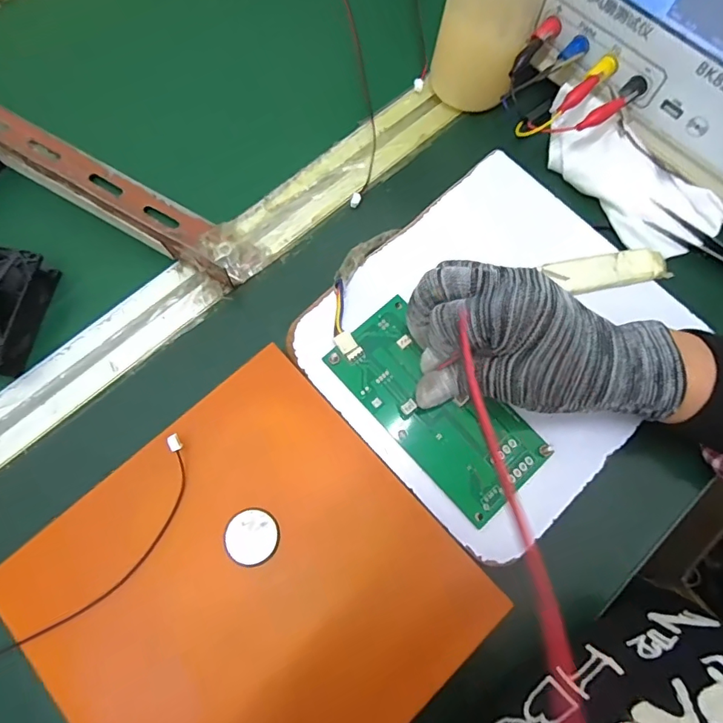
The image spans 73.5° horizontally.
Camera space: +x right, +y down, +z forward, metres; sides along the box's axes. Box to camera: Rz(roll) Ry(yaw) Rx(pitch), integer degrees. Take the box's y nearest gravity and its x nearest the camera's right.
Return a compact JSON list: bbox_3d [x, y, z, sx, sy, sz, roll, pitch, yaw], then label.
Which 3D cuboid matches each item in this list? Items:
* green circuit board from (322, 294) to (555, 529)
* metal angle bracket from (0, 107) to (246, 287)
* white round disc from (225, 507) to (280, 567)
[{"bbox_3d":[0.045,0.026,0.291,0.063,0.006,0.133,-42,80,-14],"label":"green circuit board"},{"bbox_3d":[-0.253,-0.163,0.353,0.395,0.031,0.042,30,75,9],"label":"metal angle bracket"},{"bbox_3d":[-0.060,0.095,0.263,0.029,0.004,0.029,0,73,0],"label":"white round disc"}]

